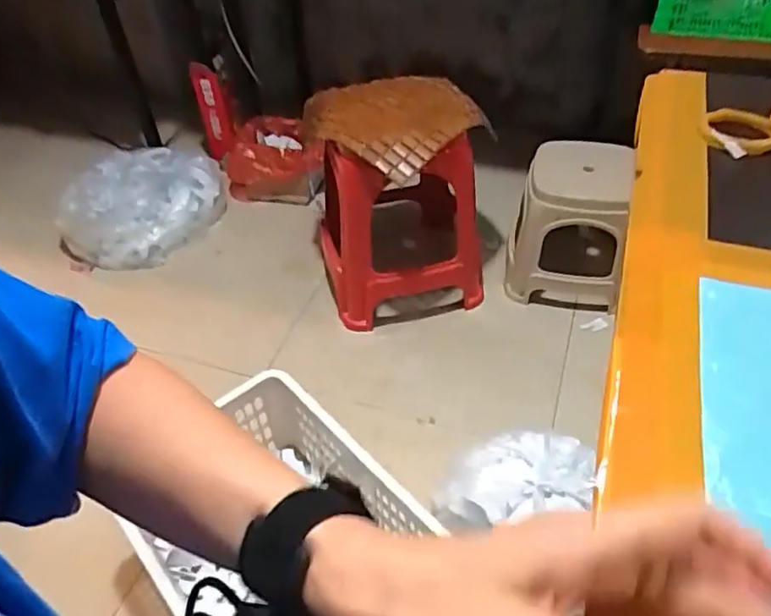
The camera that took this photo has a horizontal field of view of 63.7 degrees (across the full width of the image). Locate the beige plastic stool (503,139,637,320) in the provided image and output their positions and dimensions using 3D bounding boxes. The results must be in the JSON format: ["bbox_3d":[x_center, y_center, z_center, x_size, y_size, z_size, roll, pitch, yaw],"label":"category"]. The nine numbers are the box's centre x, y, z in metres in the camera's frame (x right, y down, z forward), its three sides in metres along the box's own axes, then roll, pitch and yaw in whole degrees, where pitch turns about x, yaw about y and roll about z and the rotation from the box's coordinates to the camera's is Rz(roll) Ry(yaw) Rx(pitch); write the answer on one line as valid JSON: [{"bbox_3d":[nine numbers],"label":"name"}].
[{"bbox_3d":[0.409,-0.189,1.403,0.239,0.298,0.232,7,45,10],"label":"beige plastic stool"}]

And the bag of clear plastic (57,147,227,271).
[{"bbox_3d":[-0.623,-0.269,1.620,0.408,0.213,0.278,-15,45,-12],"label":"bag of clear plastic"}]

